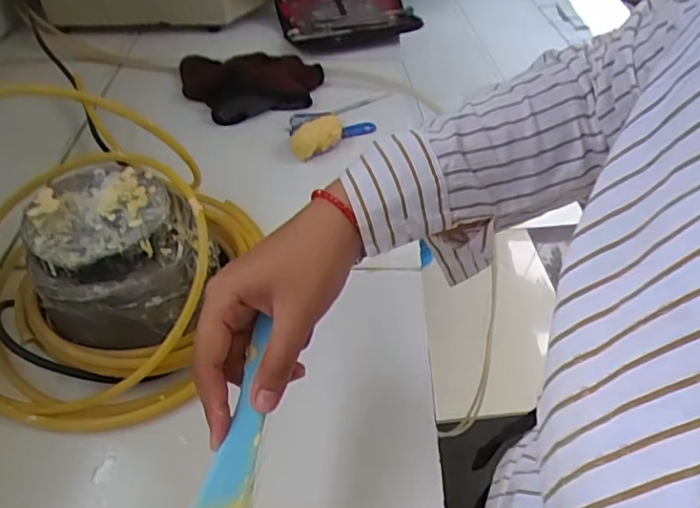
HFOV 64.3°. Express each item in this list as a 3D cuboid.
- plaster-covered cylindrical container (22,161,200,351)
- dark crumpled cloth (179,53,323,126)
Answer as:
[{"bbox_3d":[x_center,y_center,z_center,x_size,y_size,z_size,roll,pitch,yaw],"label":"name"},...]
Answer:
[{"bbox_3d":[-0.177,0.007,0.441,0.109,0.104,0.116,0,47,0],"label":"plaster-covered cylindrical container"},{"bbox_3d":[-0.126,-0.228,0.720,0.175,0.029,0.145,-11,48,-11],"label":"dark crumpled cloth"}]

